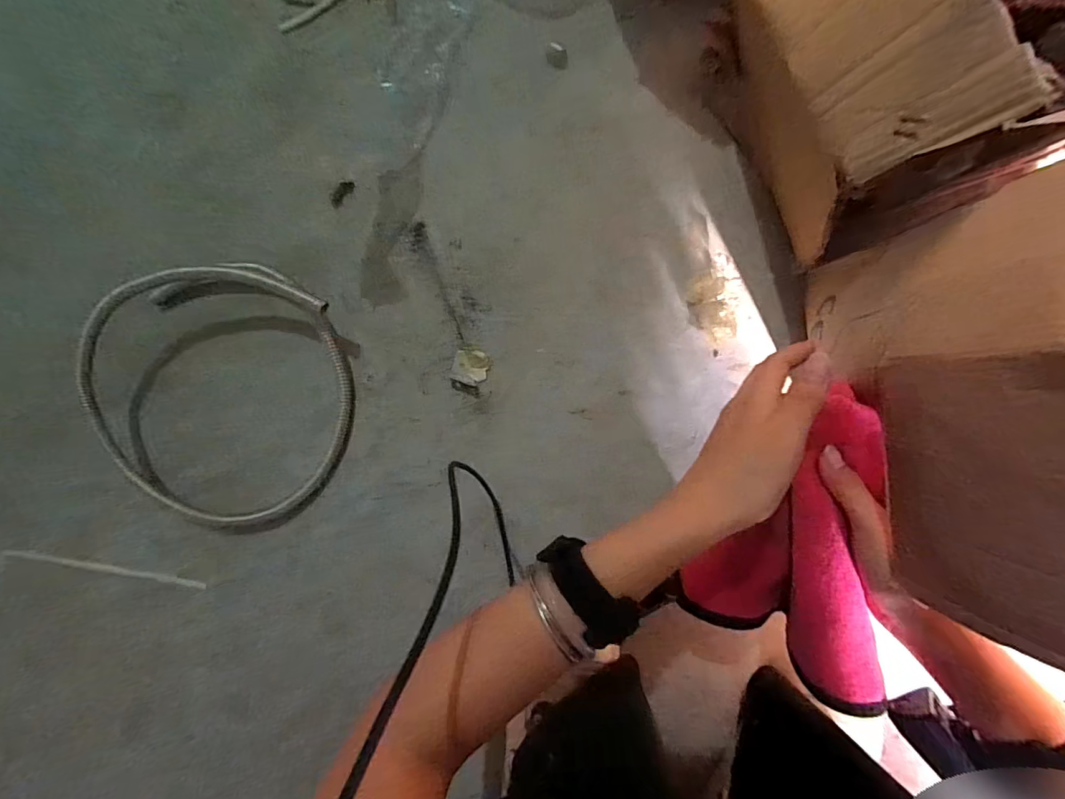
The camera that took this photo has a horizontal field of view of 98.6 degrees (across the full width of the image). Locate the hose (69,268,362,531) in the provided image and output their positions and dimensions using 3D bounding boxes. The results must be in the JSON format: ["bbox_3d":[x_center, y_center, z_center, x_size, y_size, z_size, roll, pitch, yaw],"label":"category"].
[{"bbox_3d":[-0.362,-0.010,0.513,0.301,0.081,0.282,0,88,8],"label":"hose"}]

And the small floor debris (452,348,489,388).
[{"bbox_3d":[-0.070,-0.036,0.512,0.039,0.004,0.039,16,91,8],"label":"small floor debris"}]

